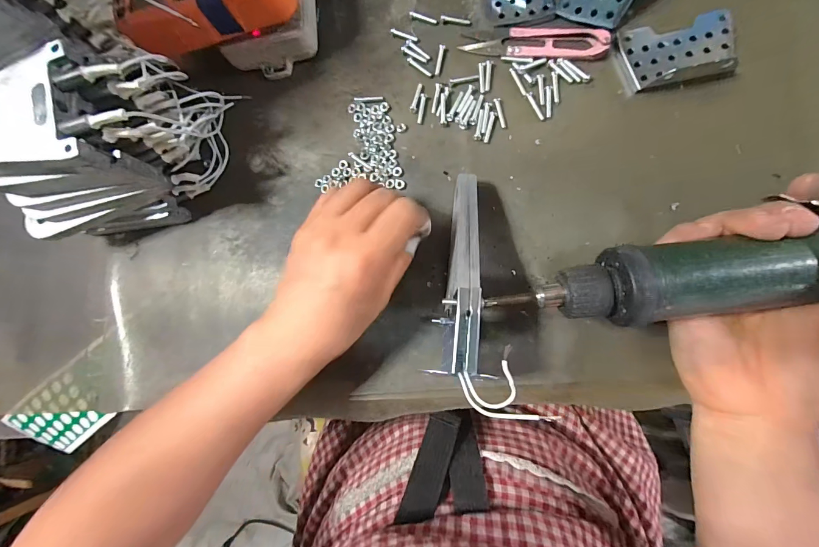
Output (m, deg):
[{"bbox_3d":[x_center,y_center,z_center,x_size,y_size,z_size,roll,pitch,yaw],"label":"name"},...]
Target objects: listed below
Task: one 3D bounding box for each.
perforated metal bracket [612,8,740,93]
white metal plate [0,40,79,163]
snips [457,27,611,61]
[{"bbox_3d":[0.182,-0.151,0.236,0.071,0.016,0.046,-8,85,8],"label":"perforated metal bracket"},{"bbox_3d":[-0.232,-0.085,0.196,0.092,0.010,0.066,-14,83,2],"label":"white metal plate"},{"bbox_3d":[0.091,-0.169,0.254,0.101,0.007,0.024,10,88,9],"label":"snips"}]

